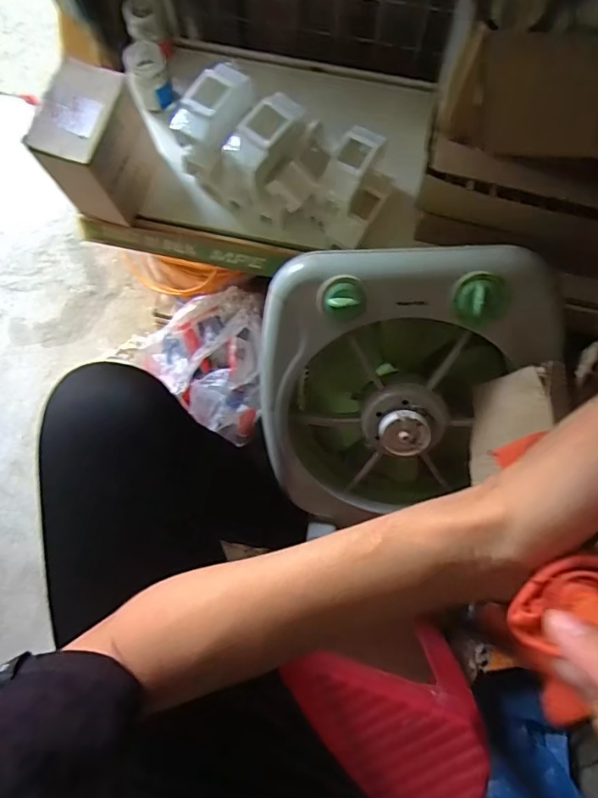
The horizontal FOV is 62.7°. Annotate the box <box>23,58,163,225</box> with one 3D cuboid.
[{"bbox_3d":[-0.241,-0.302,0.592,0.078,0.130,0.125,23,79,6],"label":"box"}]

